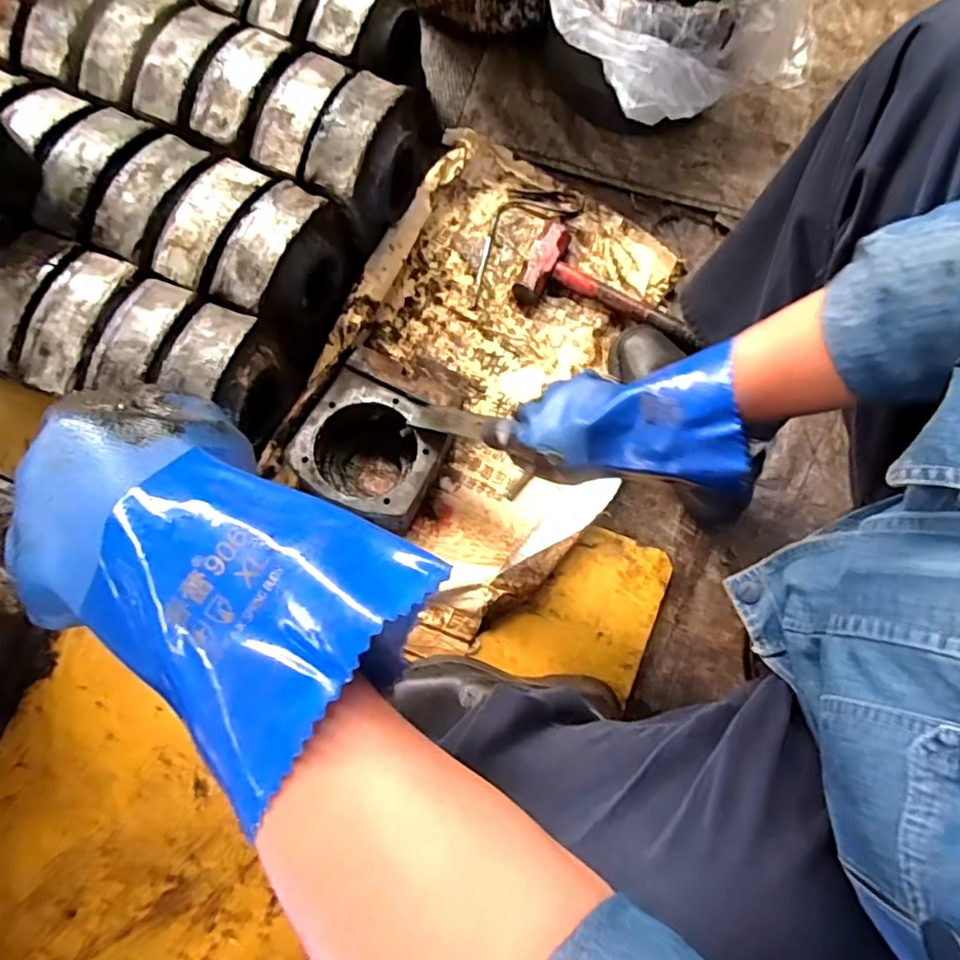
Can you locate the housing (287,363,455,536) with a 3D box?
[{"bbox_3d":[-0.128,-0.040,0.713,0.161,0.083,0.159,25,79,4],"label":"housing"}]

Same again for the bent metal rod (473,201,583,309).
[{"bbox_3d":[0.041,-0.341,0.821,0.207,0.011,0.084,-42,82,-9],"label":"bent metal rod"}]

